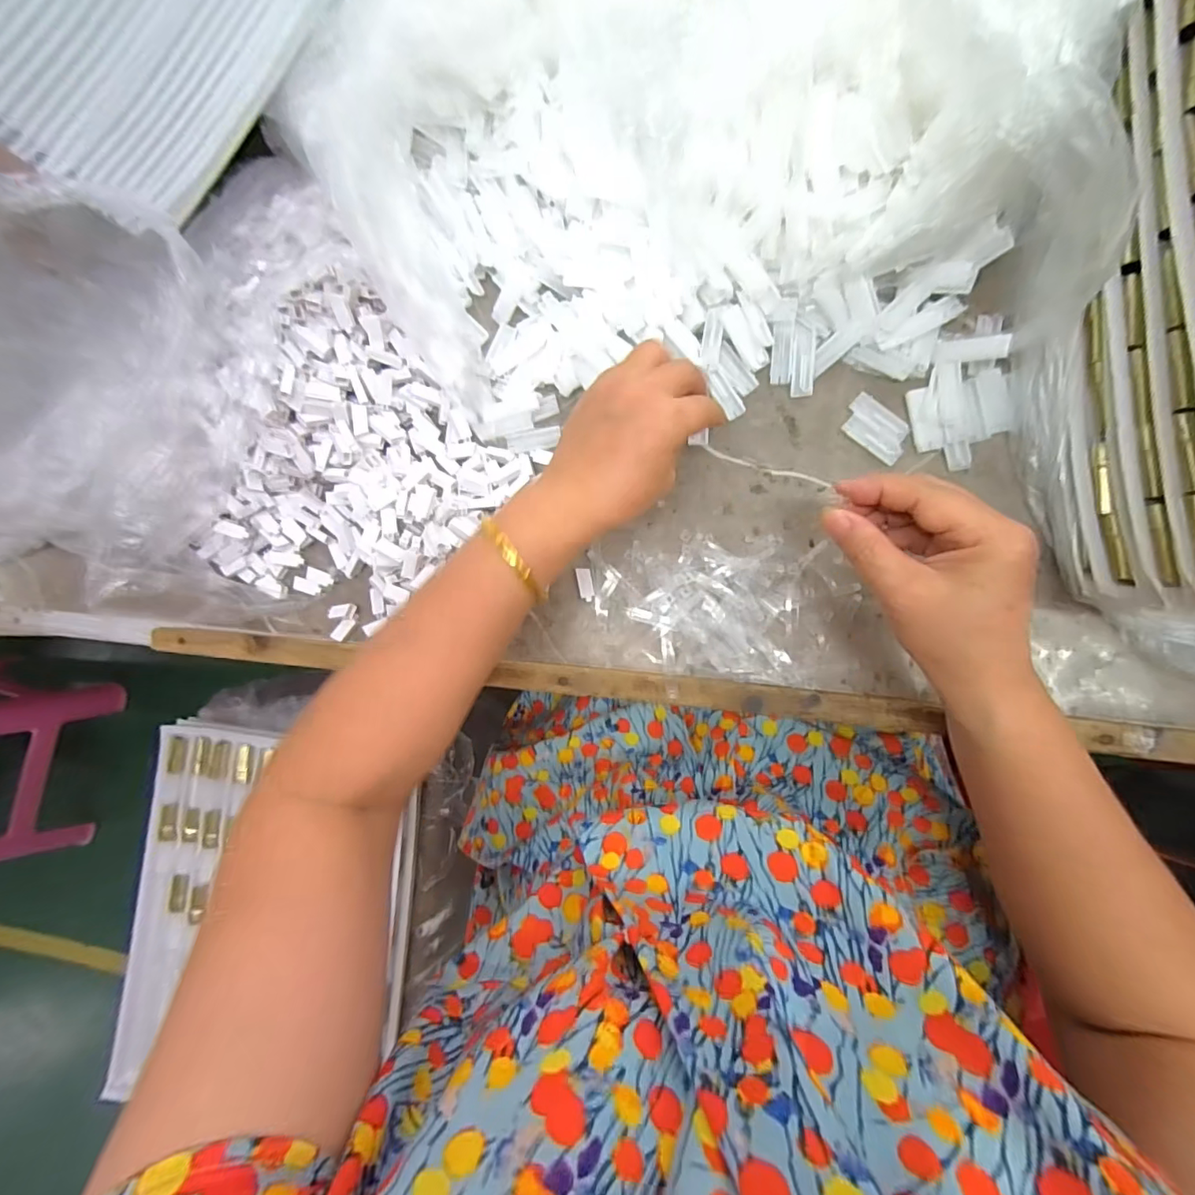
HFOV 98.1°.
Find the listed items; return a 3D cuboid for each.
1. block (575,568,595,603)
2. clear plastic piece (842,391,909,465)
[{"bbox_3d":[-0.009,-0.009,0.372,0.010,0.004,0.024,-11,85,8],"label":"block"},{"bbox_3d":[0.188,-0.114,0.349,0.027,0.004,0.047,-44,82,4],"label":"clear plastic piece"}]

